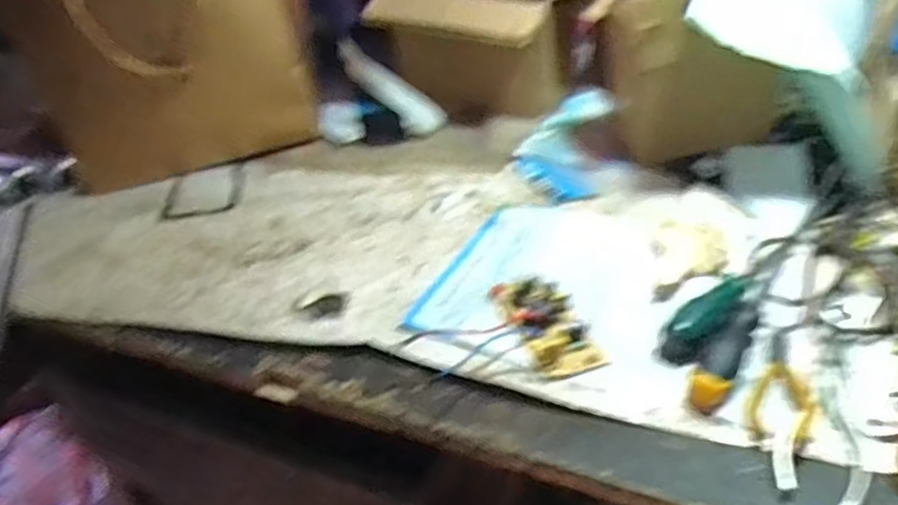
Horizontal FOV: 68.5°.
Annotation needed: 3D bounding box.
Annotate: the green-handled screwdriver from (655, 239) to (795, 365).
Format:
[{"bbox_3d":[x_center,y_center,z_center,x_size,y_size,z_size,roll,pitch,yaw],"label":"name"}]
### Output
[{"bbox_3d":[0.216,0.029,0.494,0.170,0.019,0.026,-27,41,-30],"label":"green-handled screwdriver"}]

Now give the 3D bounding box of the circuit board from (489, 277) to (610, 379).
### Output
[{"bbox_3d":[0.073,0.052,0.501,0.053,0.016,0.105,-11,35,-12],"label":"circuit board"}]

